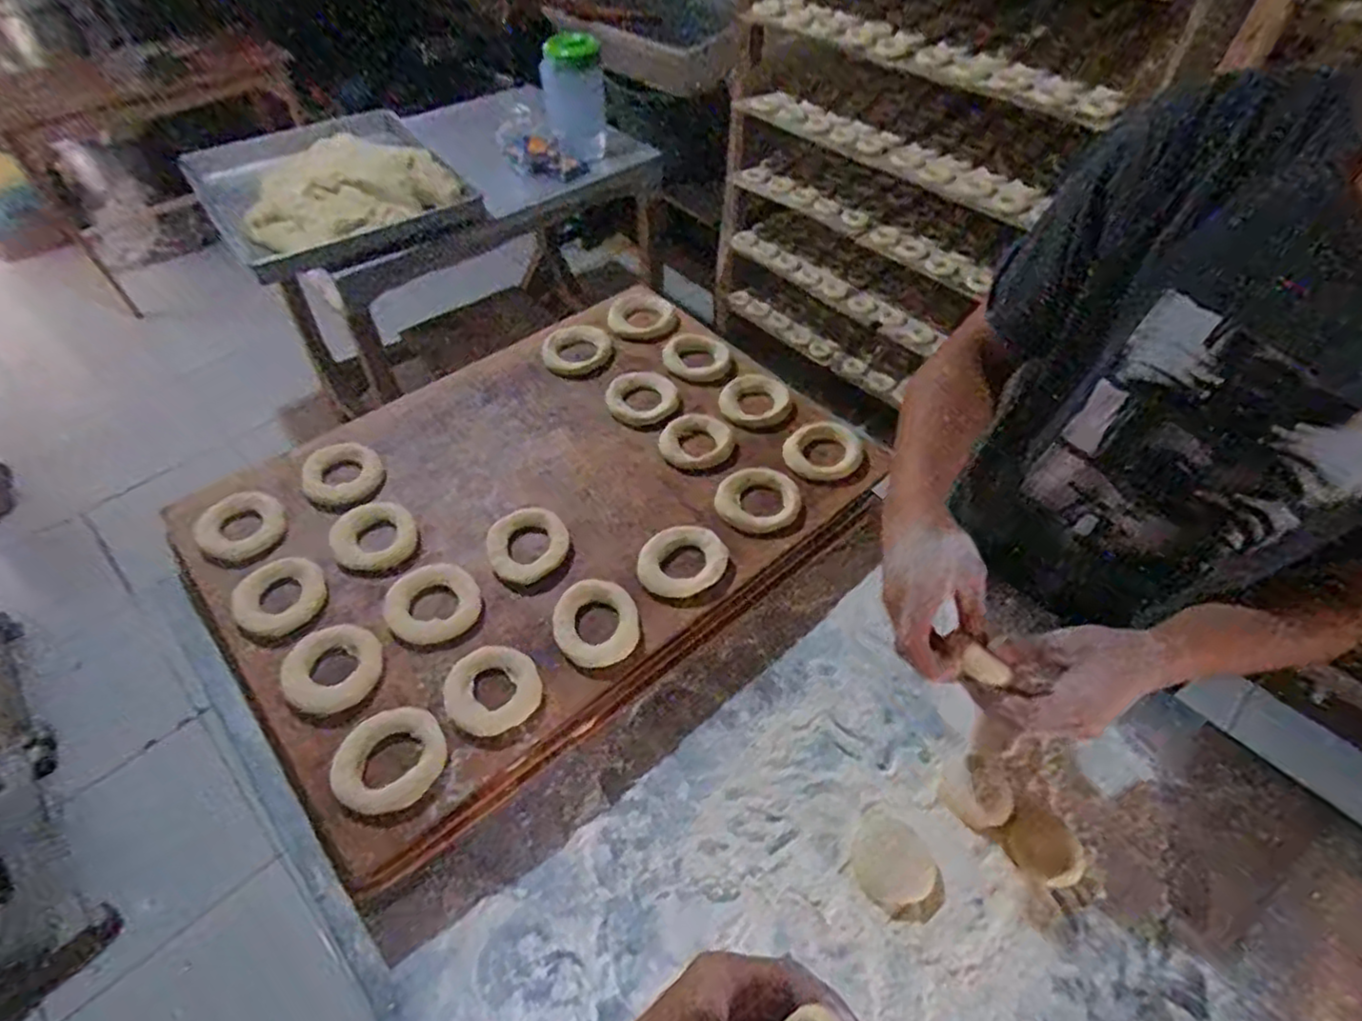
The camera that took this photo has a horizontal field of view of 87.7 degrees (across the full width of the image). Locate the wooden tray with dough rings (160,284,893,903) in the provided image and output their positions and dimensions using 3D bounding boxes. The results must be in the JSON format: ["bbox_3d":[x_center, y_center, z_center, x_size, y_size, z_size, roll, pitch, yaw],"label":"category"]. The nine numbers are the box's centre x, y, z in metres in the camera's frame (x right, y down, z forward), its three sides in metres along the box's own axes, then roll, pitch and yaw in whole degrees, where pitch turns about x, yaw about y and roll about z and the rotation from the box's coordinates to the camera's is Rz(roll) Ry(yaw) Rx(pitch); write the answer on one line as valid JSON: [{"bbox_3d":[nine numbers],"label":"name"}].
[{"bbox_3d":[-0.146,-0.018,0.703,0.582,0.065,0.427,-32,58,-24],"label":"wooden tray with dough rings"}]

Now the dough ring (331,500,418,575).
[{"bbox_3d":[-0.282,0.021,0.653,0.070,0.021,0.066,0,50,0],"label":"dough ring"}]

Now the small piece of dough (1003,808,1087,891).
[{"bbox_3d":[0.275,0.258,0.538,0.057,0.016,0.048,36,59,26],"label":"small piece of dough"}]

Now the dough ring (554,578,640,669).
[{"bbox_3d":[-0.072,0.092,0.597,0.067,0.014,0.075,-9,51,-8],"label":"dough ring"}]

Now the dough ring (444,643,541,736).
[{"bbox_3d":[-0.150,0.140,0.561,0.071,0.011,0.069,0,50,0],"label":"dough ring"}]

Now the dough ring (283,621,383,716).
[{"bbox_3d":[-0.283,0.124,0.575,0.073,0.015,0.074,-22,54,-18],"label":"dough ring"}]

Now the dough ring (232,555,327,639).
[{"bbox_3d":[-0.345,0.071,0.606,0.072,0.014,0.070,0,50,0],"label":"dough ring"}]

